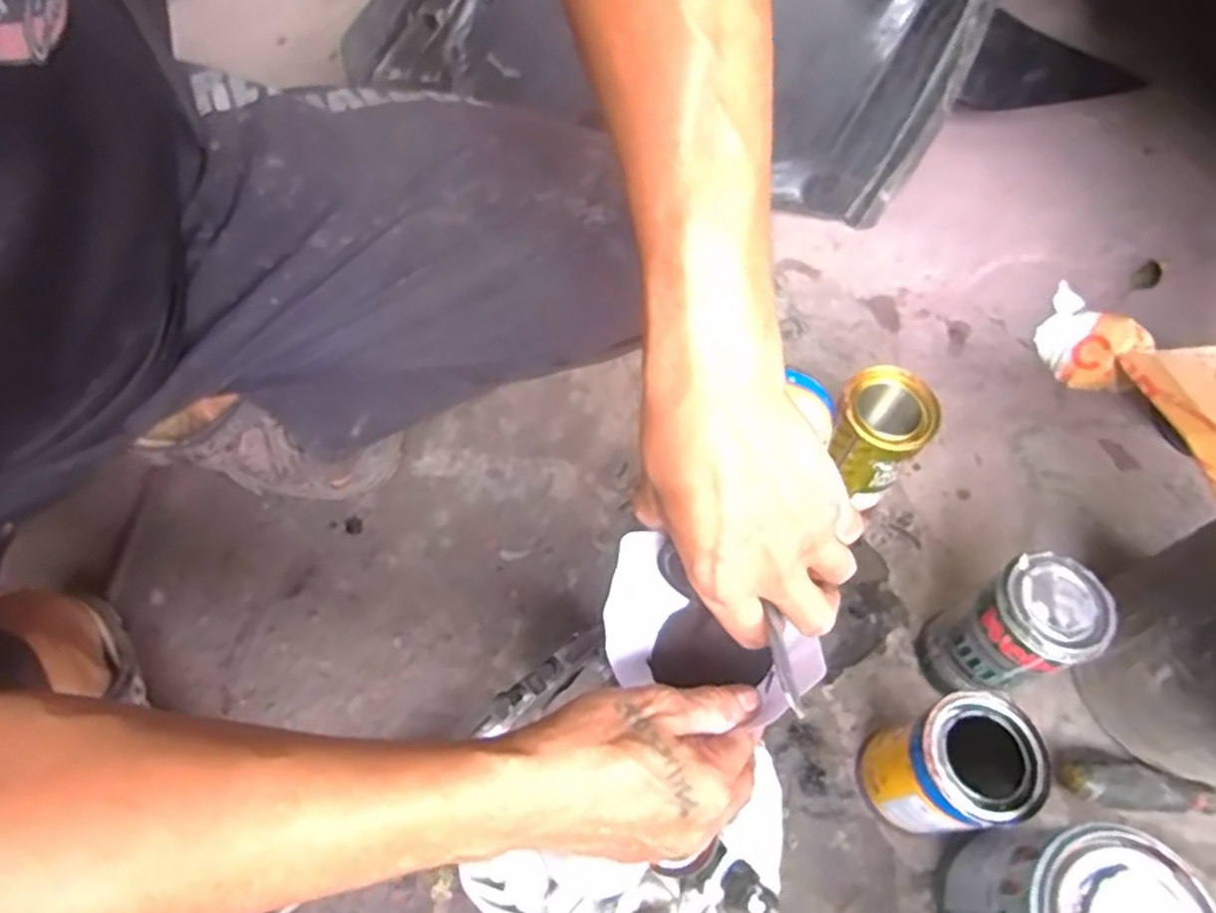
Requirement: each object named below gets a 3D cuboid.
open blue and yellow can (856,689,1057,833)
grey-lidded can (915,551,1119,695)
[{"bbox_3d":[0.223,0.209,0.503,0.076,0.128,0.071,1,61,-1],"label":"open blue and yellow can"},{"bbox_3d":[0.287,0.128,0.544,0.073,0.131,0.071,0,61,0],"label":"grey-lidded can"}]

